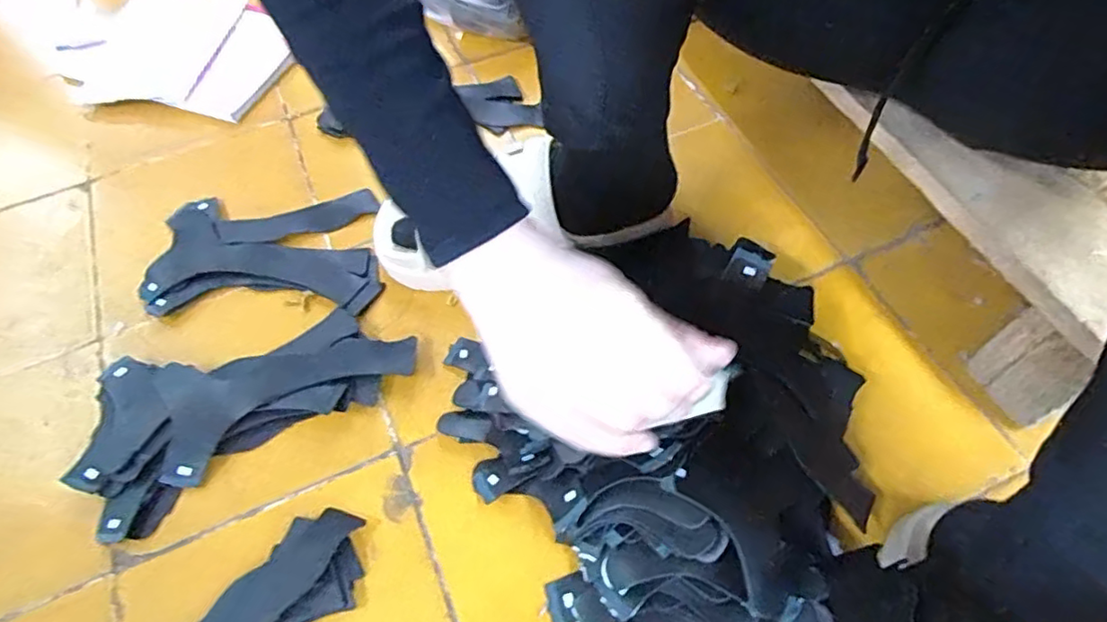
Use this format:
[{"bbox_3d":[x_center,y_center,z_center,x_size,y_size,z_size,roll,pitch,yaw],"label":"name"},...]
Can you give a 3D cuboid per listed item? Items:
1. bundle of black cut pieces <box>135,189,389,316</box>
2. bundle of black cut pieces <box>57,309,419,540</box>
[{"bbox_3d":[-0.258,-0.058,0.562,0.204,0.014,0.136,0,58,3],"label":"bundle of black cut pieces"},{"bbox_3d":[-0.230,0.071,0.472,0.243,0.021,0.130,-19,59,-9],"label":"bundle of black cut pieces"}]

